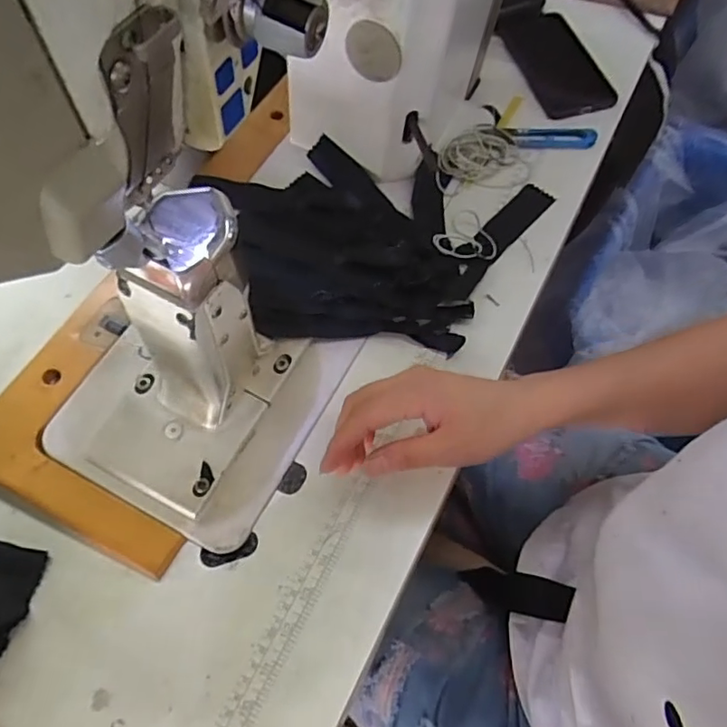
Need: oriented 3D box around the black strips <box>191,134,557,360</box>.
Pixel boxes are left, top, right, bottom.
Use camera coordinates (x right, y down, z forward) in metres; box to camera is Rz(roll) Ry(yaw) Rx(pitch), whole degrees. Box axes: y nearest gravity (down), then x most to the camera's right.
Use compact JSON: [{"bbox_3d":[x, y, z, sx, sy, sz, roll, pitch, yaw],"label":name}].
[{"bbox_3d":[0.012,-0.108,0.508,0.294,0.035,0.202,3,61,5],"label":"black strips"}]

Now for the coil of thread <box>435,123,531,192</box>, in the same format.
[{"bbox_3d":[0.125,-0.216,0.575,0.088,0.009,0.082,12,62,10],"label":"coil of thread"}]

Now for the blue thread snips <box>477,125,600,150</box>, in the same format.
[{"bbox_3d":[0.181,-0.238,0.587,0.116,0.007,0.030,5,61,7],"label":"blue thread snips"}]

